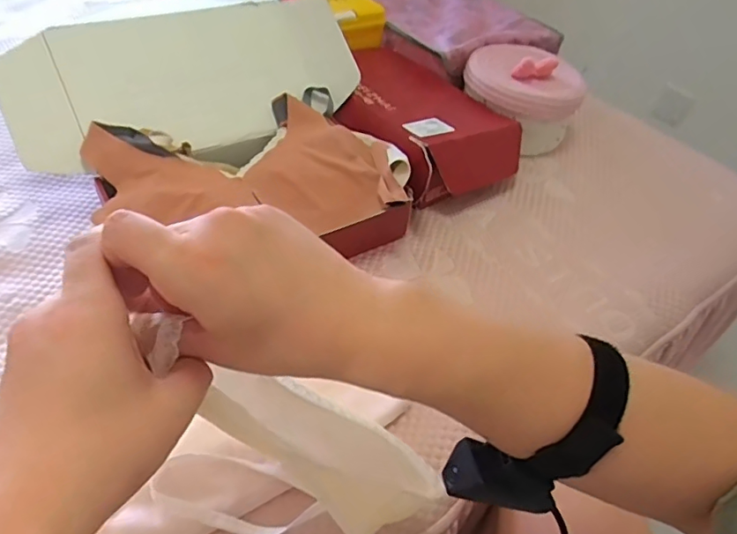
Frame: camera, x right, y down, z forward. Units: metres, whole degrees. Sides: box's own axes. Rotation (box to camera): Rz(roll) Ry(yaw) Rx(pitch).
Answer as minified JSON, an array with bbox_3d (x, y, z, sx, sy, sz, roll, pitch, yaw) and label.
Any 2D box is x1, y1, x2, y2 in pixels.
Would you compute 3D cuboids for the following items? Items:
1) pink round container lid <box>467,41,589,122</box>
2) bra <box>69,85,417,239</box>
[{"bbox_3d":[0.266,-0.322,0.893,0.198,0.053,0.183,16,45,8],"label":"pink round container lid"},{"bbox_3d":[-0.152,-0.117,0.660,0.373,0.060,0.277,-5,46,-13],"label":"bra"}]

